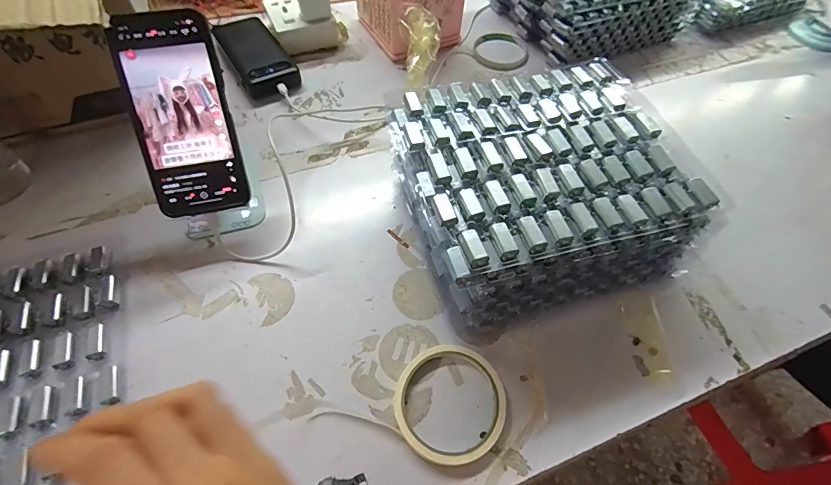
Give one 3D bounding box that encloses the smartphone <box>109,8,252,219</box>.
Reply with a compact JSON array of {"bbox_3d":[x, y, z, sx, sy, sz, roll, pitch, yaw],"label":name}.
[{"bbox_3d":[-0.214,-0.115,0.370,0.081,0.176,0.014,-9,15,-8],"label":"smartphone"}]

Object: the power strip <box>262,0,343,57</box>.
[{"bbox_3d":[-0.170,-0.329,0.598,0.102,0.043,0.092,-24,62,-16],"label":"power strip"}]

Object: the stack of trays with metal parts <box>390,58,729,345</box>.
[{"bbox_3d":[0.121,-0.057,0.405,0.246,0.101,0.231,-14,60,-11],"label":"stack of trays with metal parts"}]

